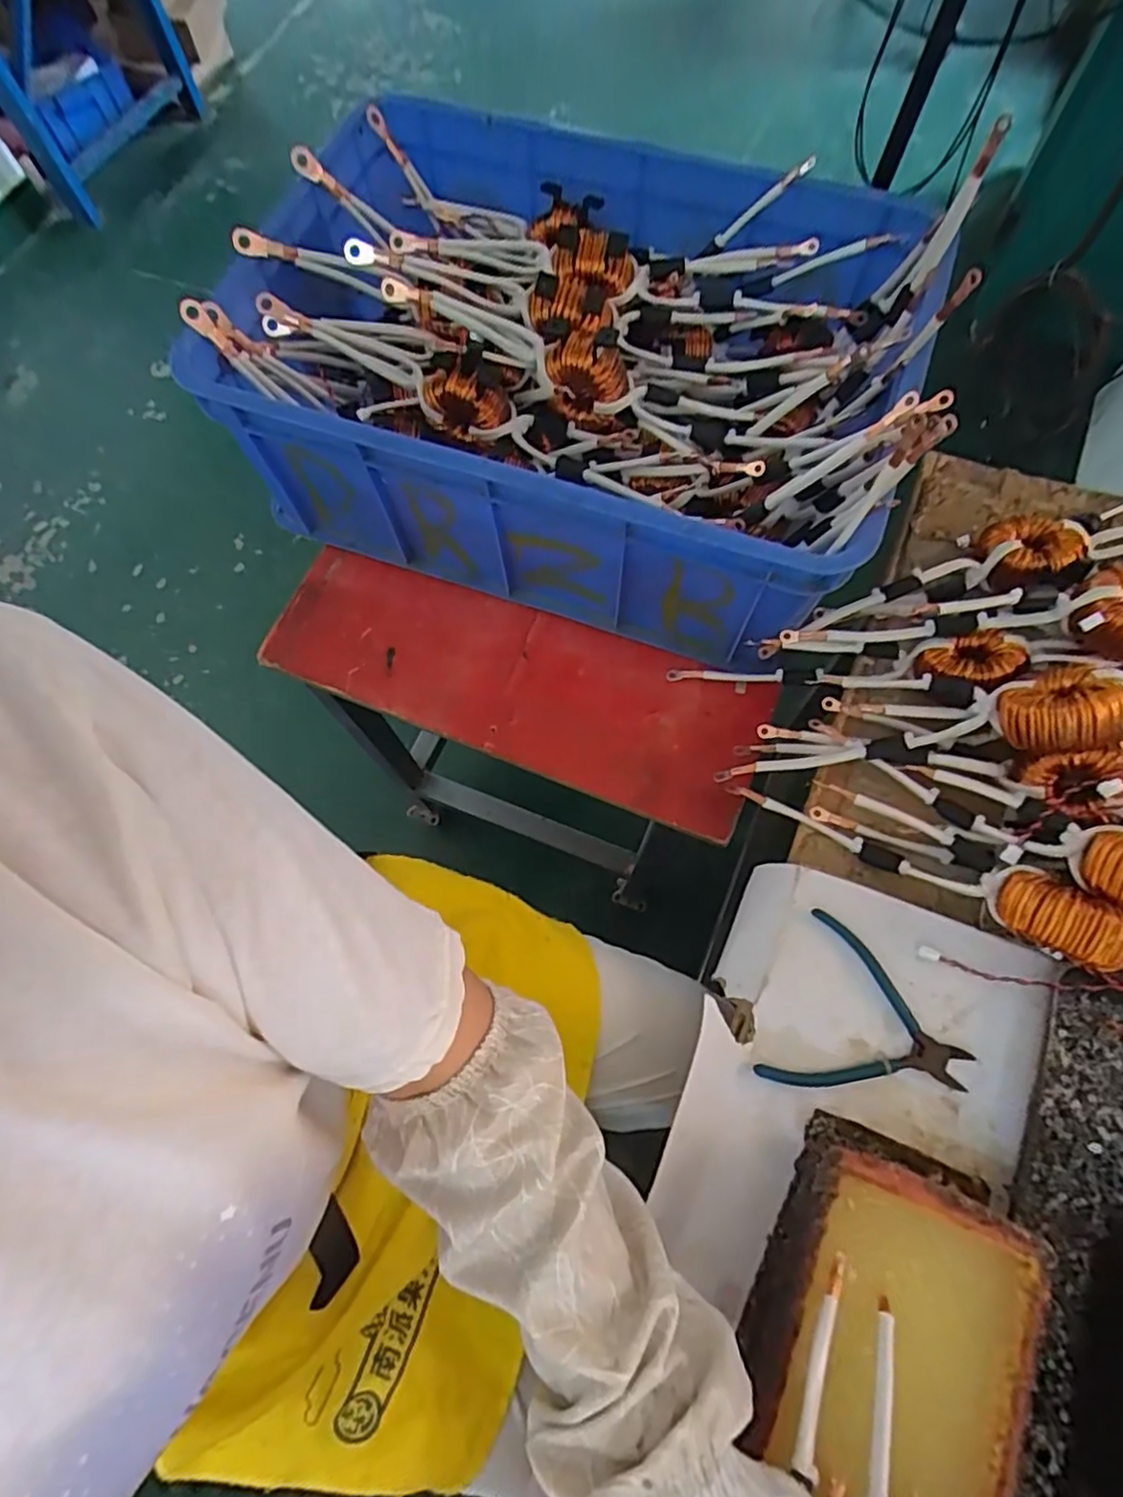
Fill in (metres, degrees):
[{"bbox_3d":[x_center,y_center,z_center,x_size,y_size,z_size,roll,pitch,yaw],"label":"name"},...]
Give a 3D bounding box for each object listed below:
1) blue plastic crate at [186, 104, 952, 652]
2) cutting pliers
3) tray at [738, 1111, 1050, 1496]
[{"bbox_3d":[0.019,-0.397,0.685,0.602,0.201,0.478,18,72,8],"label":"blue plastic crate"},{"bbox_3d":[0.226,0.206,0.484,0.132,0.012,0.125,26,73,11],"label":"cutting pliers"},{"bbox_3d":[0.189,0.353,0.396,0.137,0.067,0.204,24,73,10],"label":"tray"}]

